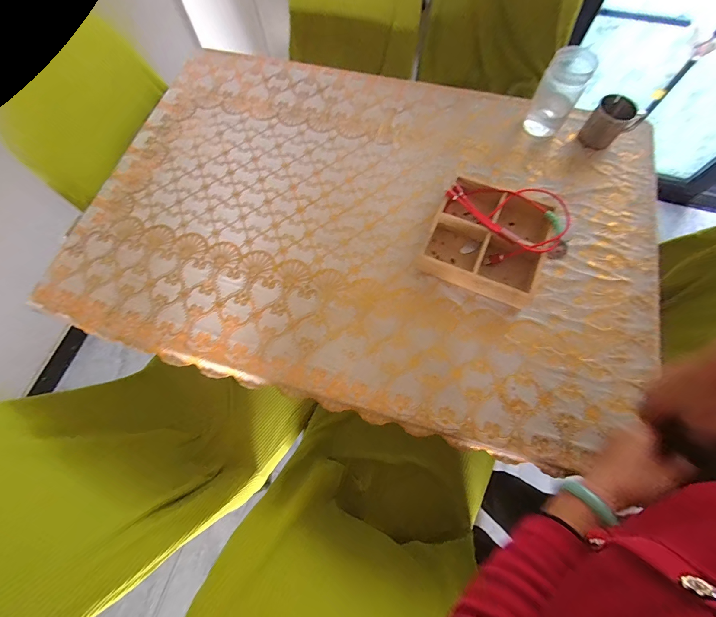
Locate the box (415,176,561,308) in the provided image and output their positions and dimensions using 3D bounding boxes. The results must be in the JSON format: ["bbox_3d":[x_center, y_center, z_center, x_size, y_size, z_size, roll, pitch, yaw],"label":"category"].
[{"bbox_3d":[0.242,-0.129,0.596,0.203,0.051,0.208,23,71,9],"label":"box"}]

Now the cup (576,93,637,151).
[{"bbox_3d":[0.503,-0.373,0.662,0.069,0.079,0.065,0,70,1],"label":"cup"}]

